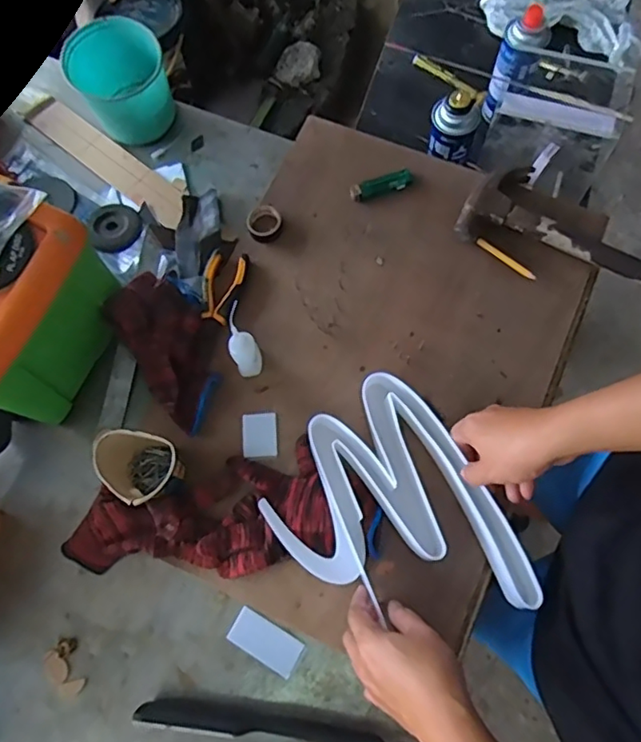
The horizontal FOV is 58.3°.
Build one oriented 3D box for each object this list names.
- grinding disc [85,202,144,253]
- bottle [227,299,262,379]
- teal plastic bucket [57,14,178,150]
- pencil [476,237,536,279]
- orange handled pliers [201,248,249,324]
[{"bbox_3d":[-0.277,-0.196,0.772,0.071,0.014,0.075,0,73,2],"label":"grinding disc"},{"bbox_3d":[-0.088,-0.030,0.648,0.032,0.116,0.044,-24,74,-5],"label":"bottle"},{"bbox_3d":[-0.266,-0.390,0.779,0.118,0.103,0.122,0,73,2],"label":"teal plastic bucket"},{"bbox_3d":[0.226,-0.137,0.703,0.083,0.006,0.008,38,78,12],"label":"pencil"},{"bbox_3d":[-0.125,-0.107,0.712,0.050,0.015,0.092,19,75,7],"label":"orange handled pliers"}]

